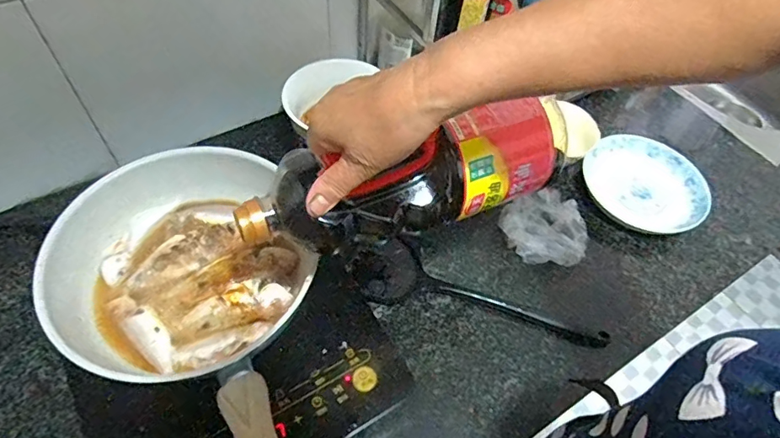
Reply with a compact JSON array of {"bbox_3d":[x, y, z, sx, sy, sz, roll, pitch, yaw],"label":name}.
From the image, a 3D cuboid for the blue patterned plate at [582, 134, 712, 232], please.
[{"bbox_3d":[0.369,-0.048,0.703,0.157,0.041,0.168,2,54,-2],"label":"blue patterned plate"}]

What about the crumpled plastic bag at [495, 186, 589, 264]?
[{"bbox_3d":[0.206,0.013,0.638,0.109,0.049,0.115,35,59,20],"label":"crumpled plastic bag"}]

